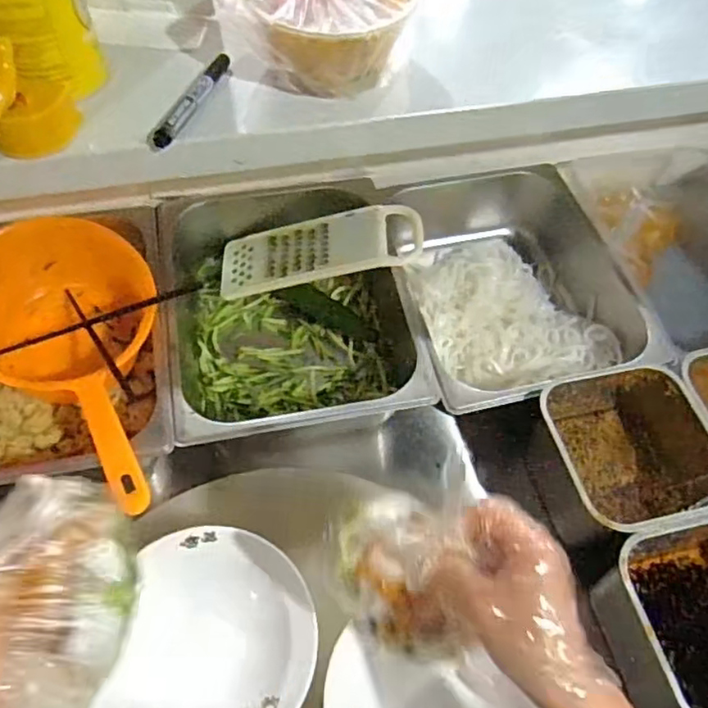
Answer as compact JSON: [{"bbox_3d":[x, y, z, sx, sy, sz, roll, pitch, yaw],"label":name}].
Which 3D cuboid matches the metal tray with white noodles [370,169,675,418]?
[{"bbox_3d":[0.177,-0.079,0.760,0.269,0.095,0.334,-12,58,-11],"label":"metal tray with white noodles"}]

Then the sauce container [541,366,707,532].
[{"bbox_3d":[0.268,0.104,0.621,0.159,0.083,0.158,-11,58,-11],"label":"sauce container"}]

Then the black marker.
[{"bbox_3d":[-0.155,-0.247,0.600,0.017,0.014,0.143,16,57,7],"label":"black marker"}]

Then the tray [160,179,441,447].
[{"bbox_3d":[-0.078,-0.054,0.727,0.268,0.098,0.355,-6,57,-8],"label":"tray"}]

